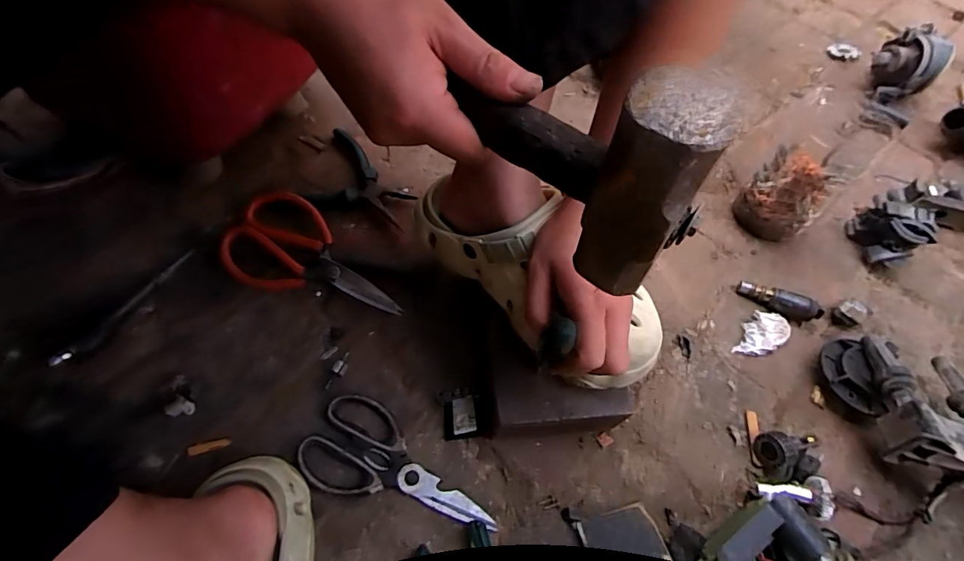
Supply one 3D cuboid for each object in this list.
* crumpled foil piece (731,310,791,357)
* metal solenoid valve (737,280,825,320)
[{"bbox_3d":[0.312,0.062,0.516,0.076,0.007,0.041,-34,67,-23],"label":"crumpled foil piece"},{"bbox_3d":[0.346,0.024,0.535,0.088,0.021,0.026,25,60,10],"label":"metal solenoid valve"}]

